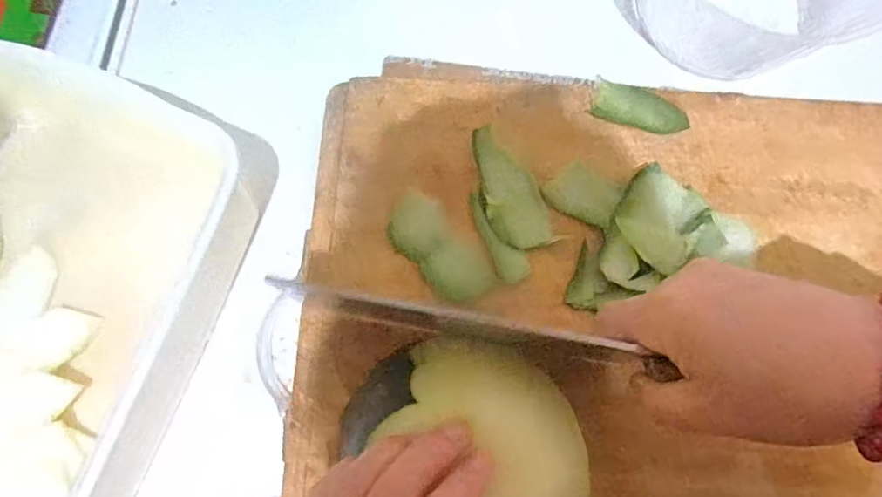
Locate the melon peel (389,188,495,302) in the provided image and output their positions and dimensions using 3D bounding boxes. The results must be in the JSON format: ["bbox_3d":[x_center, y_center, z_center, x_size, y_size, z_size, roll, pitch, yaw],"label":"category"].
[{"bbox_3d":[-0.002,0.000,0.346,0.035,0.004,0.075,-40,80,-7],"label":"melon peel"}]

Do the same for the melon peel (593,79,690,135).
[{"bbox_3d":[0.132,-0.092,0.368,0.060,0.008,0.028,21,79,5],"label":"melon peel"}]

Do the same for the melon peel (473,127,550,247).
[{"bbox_3d":[0.043,-0.040,0.356,0.037,0.010,0.082,-18,78,-3],"label":"melon peel"}]

